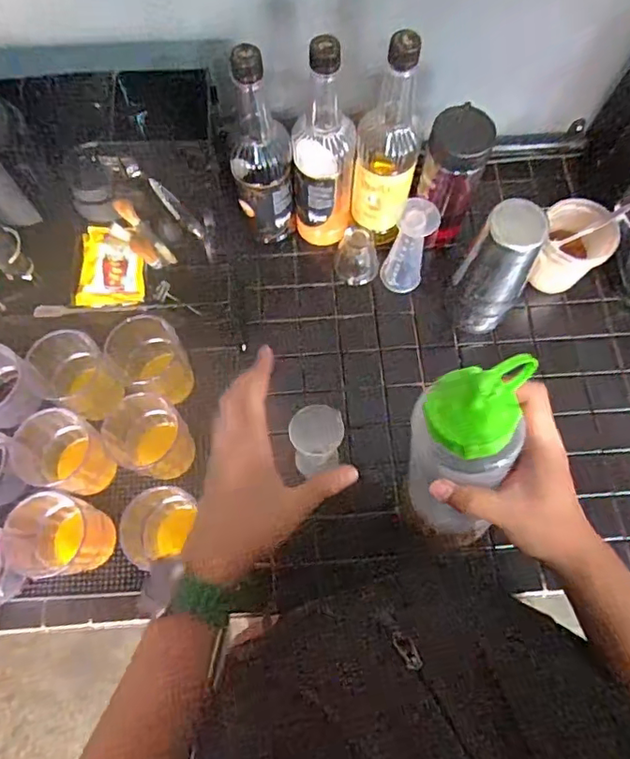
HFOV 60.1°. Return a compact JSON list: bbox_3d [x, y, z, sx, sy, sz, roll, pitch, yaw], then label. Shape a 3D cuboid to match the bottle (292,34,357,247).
[{"bbox_3d":[0.011,-0.262,0.636,0.076,0.277,0.080,-3,70,0],"label":"bottle"}]

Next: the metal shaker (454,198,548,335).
[{"bbox_3d":[0.209,-0.125,0.635,0.077,0.192,0.067,31,74,11],"label":"metal shaker"}]

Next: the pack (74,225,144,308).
[{"bbox_3d":[-0.236,-0.135,0.635,0.073,0.017,0.106,-4,70,-6],"label":"pack"}]

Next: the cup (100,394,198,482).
[{"bbox_3d":[-0.184,0.068,0.610,0.077,0.096,0.085,-36,74,-12],"label":"cup"}]

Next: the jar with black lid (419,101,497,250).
[{"bbox_3d":[0.164,-0.243,0.680,0.074,0.182,0.066,16,71,7],"label":"jar with black lid"}]

